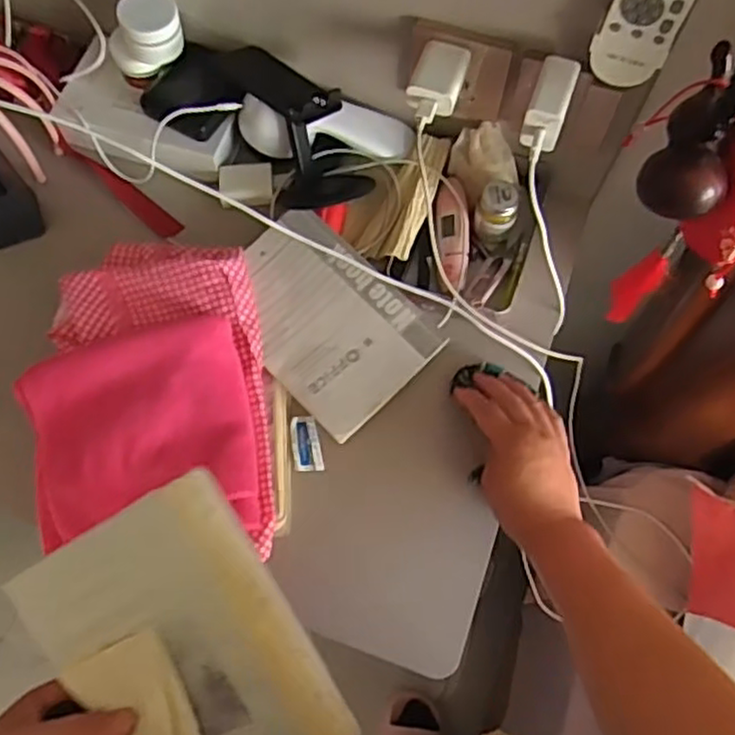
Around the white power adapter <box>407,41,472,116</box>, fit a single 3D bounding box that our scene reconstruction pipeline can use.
[{"bbox_3d":[0.058,-0.238,0.568,0.042,0.020,0.057,17,71,8],"label":"white power adapter"}]

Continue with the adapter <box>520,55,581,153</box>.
[{"bbox_3d":[0.145,-0.211,0.549,0.029,0.041,0.063,18,71,8],"label":"adapter"}]

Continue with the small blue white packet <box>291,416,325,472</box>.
[{"bbox_3d":[-0.054,0.067,0.611,0.025,0.005,0.050,-8,69,-2],"label":"small blue white packet"}]

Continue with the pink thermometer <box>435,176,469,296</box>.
[{"bbox_3d":[0.080,-0.126,0.652,0.031,0.015,0.120,-2,69,1],"label":"pink thermometer"}]

